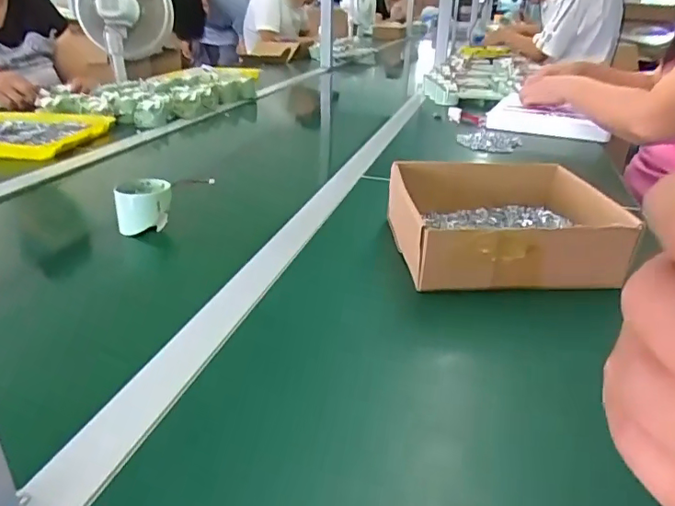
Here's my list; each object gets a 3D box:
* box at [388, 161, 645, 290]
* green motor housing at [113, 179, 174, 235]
[{"bbox_3d":[0.174,-0.035,0.576,0.222,0.074,0.200,2,25,0],"label":"box"},{"bbox_3d":[-0.235,-0.059,0.650,0.063,0.052,0.061,-6,26,-15],"label":"green motor housing"}]

